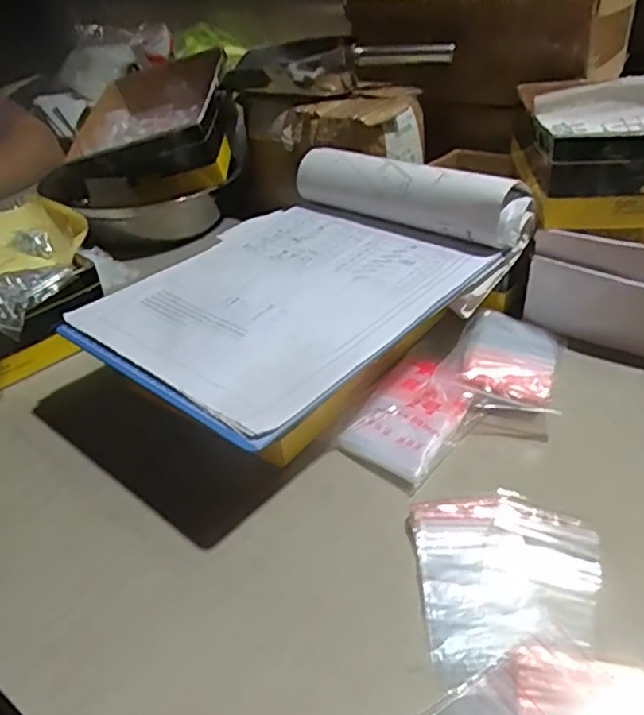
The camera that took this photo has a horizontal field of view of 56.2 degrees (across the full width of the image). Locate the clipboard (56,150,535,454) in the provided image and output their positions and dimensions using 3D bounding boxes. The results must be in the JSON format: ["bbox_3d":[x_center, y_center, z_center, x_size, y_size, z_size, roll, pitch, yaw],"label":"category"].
[{"bbox_3d":[-0.018,-0.075,0.454,0.230,0.067,0.294,22,41,33],"label":"clipboard"}]

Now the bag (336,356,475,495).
[{"bbox_3d":[0.066,0.043,0.443,0.069,0.028,0.109,20,39,30],"label":"bag"}]

